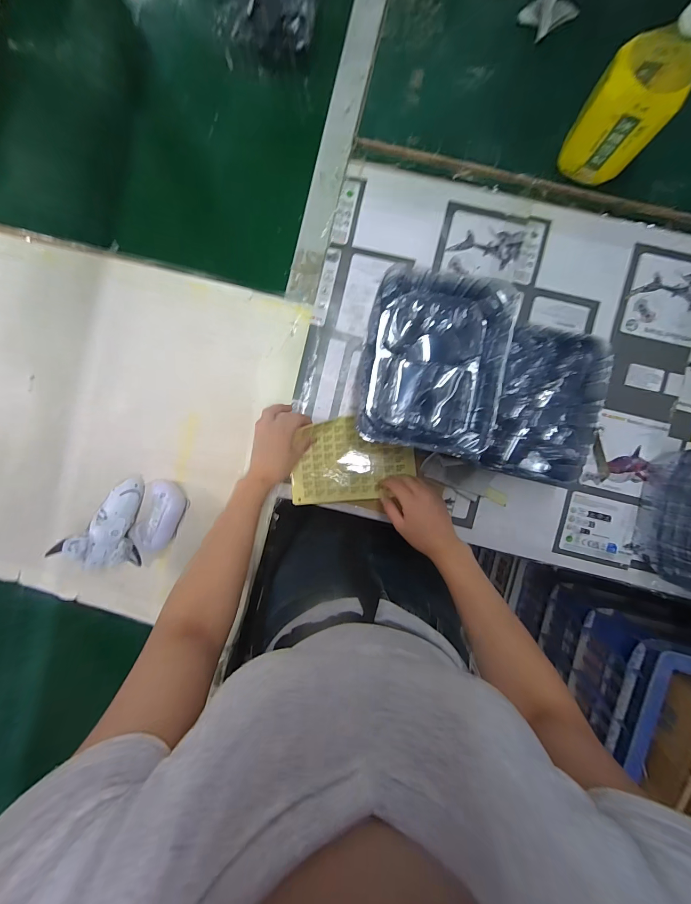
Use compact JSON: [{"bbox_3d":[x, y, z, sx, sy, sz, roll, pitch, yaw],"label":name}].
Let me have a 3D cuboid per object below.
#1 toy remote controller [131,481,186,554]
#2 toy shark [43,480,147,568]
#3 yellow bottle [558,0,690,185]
[{"bbox_3d":[-0.319,0.111,0.581,0.066,0.057,0.126,26,94,0],"label":"toy remote controller"},{"bbox_3d":[-0.379,0.126,0.569,0.093,0.085,0.143,34,94,0],"label":"toy shark"},{"bbox_3d":[0.380,-0.462,0.450,0.102,0.193,0.075,22,94,0],"label":"yellow bottle"}]

